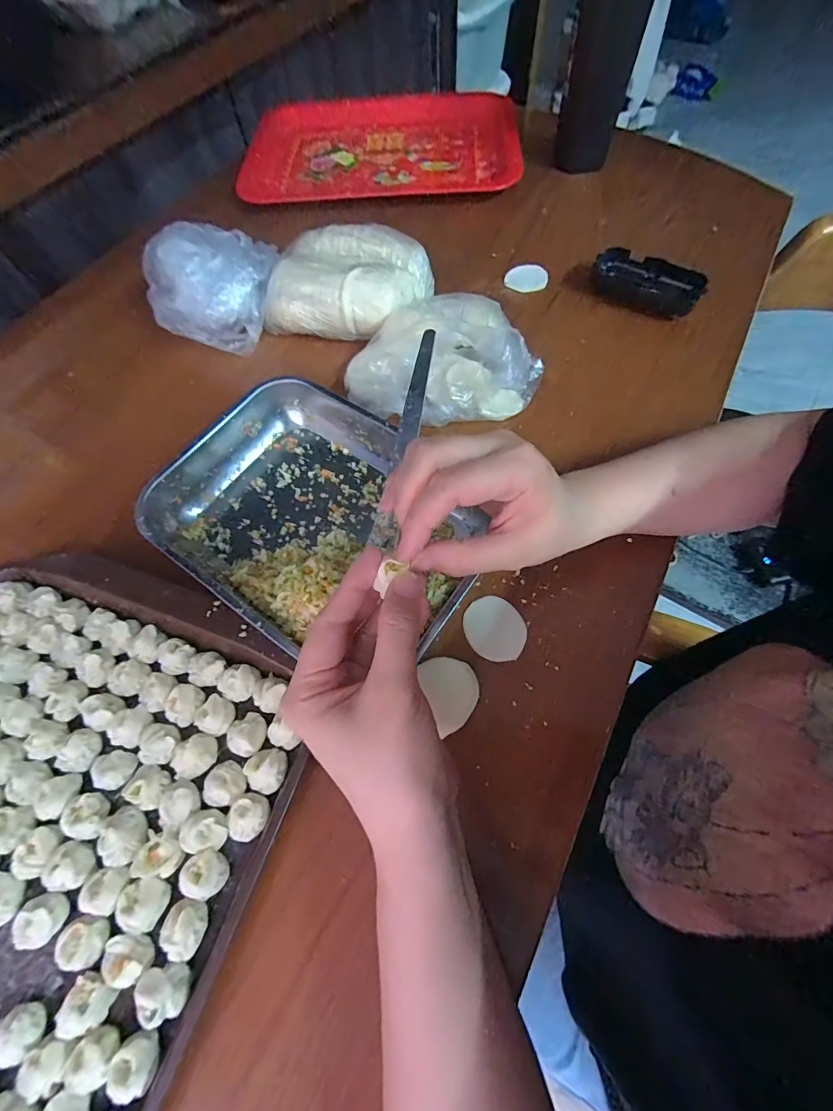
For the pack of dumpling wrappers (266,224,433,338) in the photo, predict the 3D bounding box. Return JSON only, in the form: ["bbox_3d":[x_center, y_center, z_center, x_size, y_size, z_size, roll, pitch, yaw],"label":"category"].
[{"bbox_3d":[-0.068,-0.277,0.451,0.160,0.063,0.110,14,66,9],"label":"pack of dumpling wrappers"}]

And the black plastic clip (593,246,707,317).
[{"bbox_3d":[0.242,-0.291,0.456,0.111,0.022,0.045,30,69,15],"label":"black plastic clip"}]

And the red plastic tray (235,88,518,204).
[{"bbox_3d":[-0.047,-0.584,0.614,0.375,0.031,0.273,5,65,6],"label":"red plastic tray"}]

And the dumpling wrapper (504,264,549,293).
[{"bbox_3d":[0.123,-0.311,0.484,0.045,0.005,0.045,7,65,6],"label":"dumpling wrapper"}]

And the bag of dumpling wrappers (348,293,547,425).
[{"bbox_3d":[0.026,-0.186,0.399,0.183,0.063,0.129,-1,64,2],"label":"bag of dumpling wrappers"}]

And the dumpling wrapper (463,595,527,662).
[{"bbox_3d":[0.058,0.054,0.320,0.042,0.004,0.048,-37,69,-14],"label":"dumpling wrapper"}]

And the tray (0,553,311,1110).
[{"bbox_3d":[-0.261,0.210,0.250,0.292,0.032,0.412,19,67,11],"label":"tray"}]

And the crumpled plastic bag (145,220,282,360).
[{"bbox_3d":[-0.207,-0.282,0.447,0.127,0.076,0.116,-11,65,-3],"label":"crumpled plastic bag"}]

